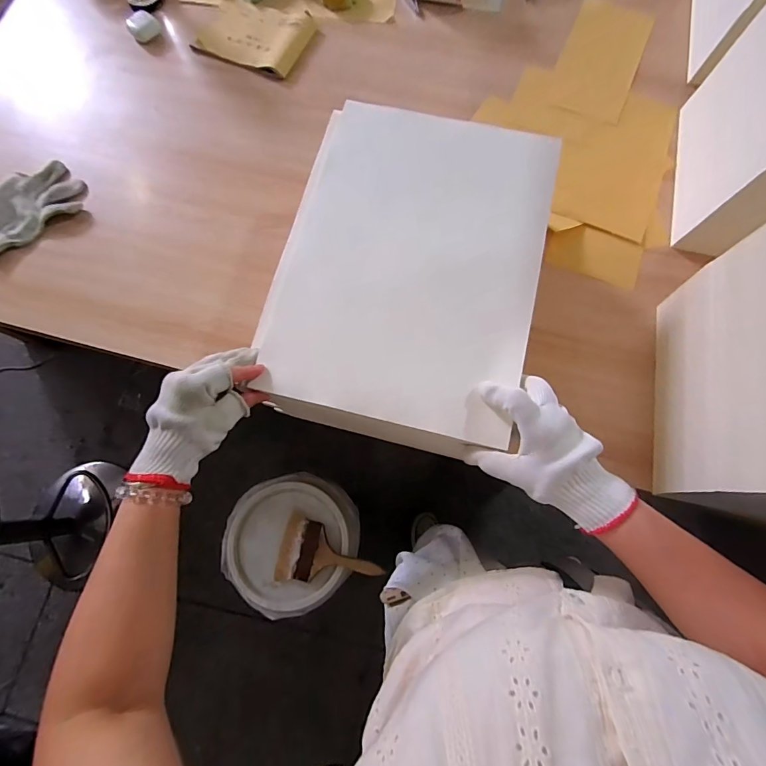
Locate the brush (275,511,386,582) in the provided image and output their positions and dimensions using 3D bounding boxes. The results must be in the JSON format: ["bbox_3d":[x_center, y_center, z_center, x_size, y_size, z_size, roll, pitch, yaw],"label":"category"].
[{"bbox_3d":[-0.105,0.339,0.814,0.204,0.014,0.121,6,76,2],"label":"brush"}]

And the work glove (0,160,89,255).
[{"bbox_3d":[-0.570,-0.276,0.635,0.188,0.024,0.114,-37,76,-9],"label":"work glove"}]

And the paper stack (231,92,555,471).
[{"bbox_3d":[0.027,-0.129,0.441,0.277,0.032,0.372,13,75,5],"label":"paper stack"}]

